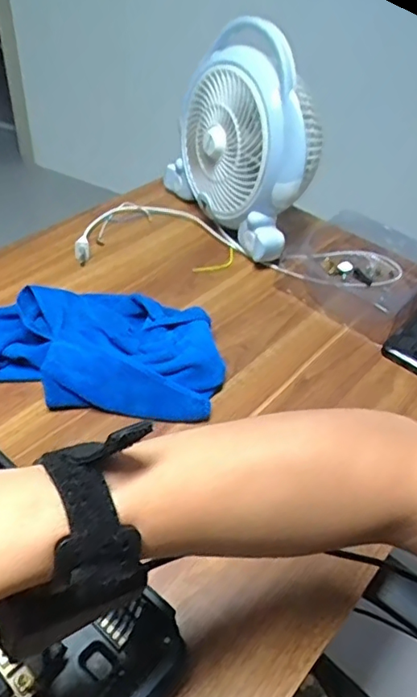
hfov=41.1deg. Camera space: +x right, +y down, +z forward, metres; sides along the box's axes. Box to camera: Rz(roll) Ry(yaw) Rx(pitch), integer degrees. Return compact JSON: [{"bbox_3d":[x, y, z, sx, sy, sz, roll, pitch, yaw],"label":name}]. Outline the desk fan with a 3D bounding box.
[{"bbox_3d":[0.061,-0.295,0.782,0.125,0.245,0.259,-21,48,-25],"label":"desk fan"}]

